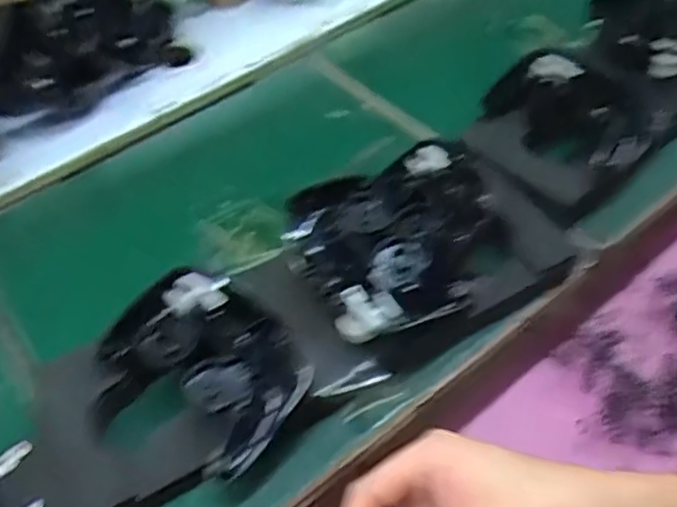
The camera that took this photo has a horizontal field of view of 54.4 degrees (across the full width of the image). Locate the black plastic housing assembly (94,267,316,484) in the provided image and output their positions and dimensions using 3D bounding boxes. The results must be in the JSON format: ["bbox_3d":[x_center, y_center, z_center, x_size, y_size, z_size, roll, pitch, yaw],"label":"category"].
[{"bbox_3d":[-0.098,0.072,0.447,0.148,0.046,0.113,19,51,20],"label":"black plastic housing assembly"}]

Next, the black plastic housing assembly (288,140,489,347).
[{"bbox_3d":[0.047,-0.013,0.495,0.171,0.049,0.137,-30,52,-22],"label":"black plastic housing assembly"}]

